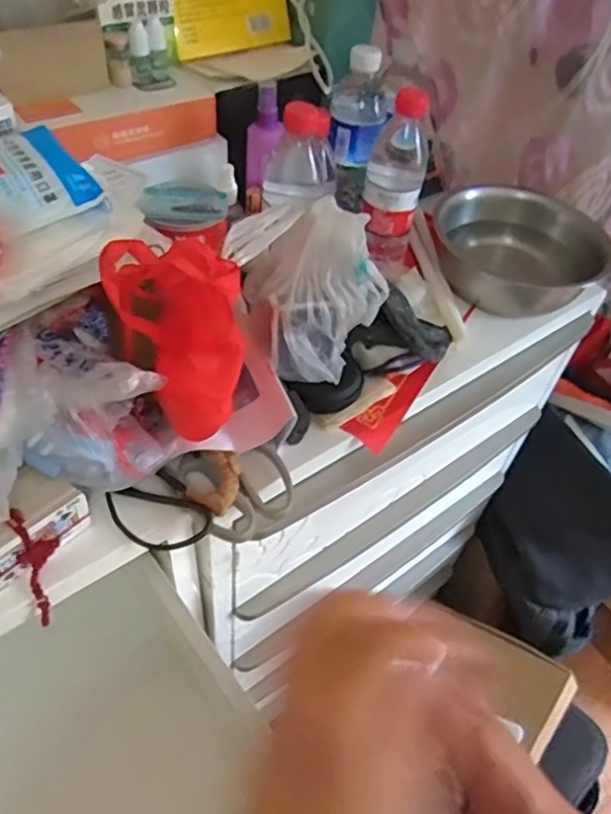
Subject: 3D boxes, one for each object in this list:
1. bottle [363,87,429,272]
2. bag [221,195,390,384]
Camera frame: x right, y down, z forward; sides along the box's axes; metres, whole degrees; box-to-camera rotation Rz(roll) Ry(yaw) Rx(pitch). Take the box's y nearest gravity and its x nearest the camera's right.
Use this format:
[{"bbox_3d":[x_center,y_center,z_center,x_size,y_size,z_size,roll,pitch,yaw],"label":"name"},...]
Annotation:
[{"bbox_3d":[0.096,-0.246,0.669,0.060,0.178,0.055,10,48,4],"label":"bottle"},{"bbox_3d":[0.007,-0.094,0.524,0.120,0.147,0.086,10,48,4],"label":"bag"}]

